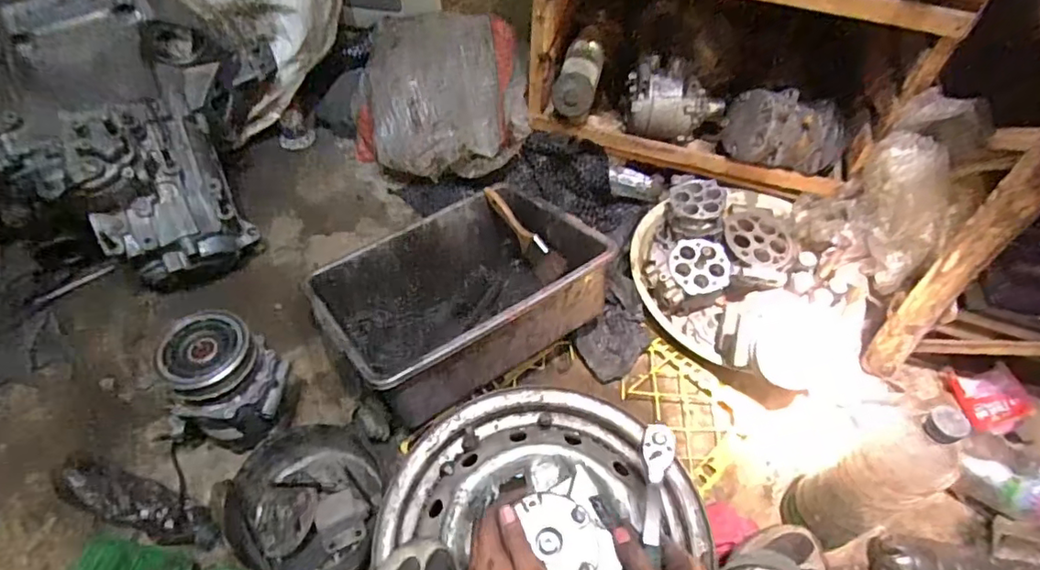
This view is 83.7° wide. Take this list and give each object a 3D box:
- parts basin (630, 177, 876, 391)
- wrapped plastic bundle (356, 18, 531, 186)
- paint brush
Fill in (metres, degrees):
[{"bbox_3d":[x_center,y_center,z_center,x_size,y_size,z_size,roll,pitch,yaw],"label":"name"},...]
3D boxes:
[{"bbox_3d":[0.375,-0.023,0.961,0.347,0.122,0.349,1,53,-1],"label":"parts basin"},{"bbox_3d":[-0.164,-0.375,1.125,0.380,0.120,0.342,-1,84,14],"label":"wrapped plastic bundle"},{"bbox_3d":[0.004,-0.088,0.976,0.036,0.045,0.198,-32,76,-23],"label":"paint brush"}]

